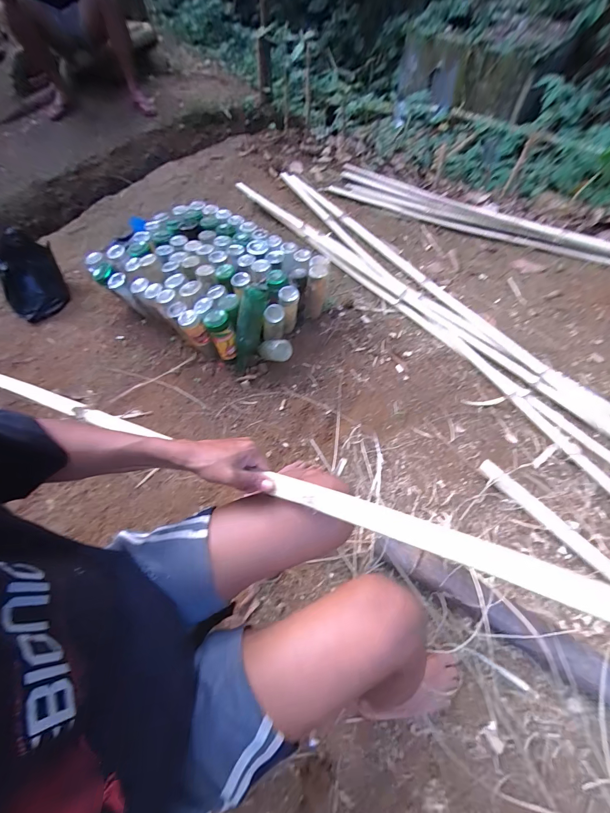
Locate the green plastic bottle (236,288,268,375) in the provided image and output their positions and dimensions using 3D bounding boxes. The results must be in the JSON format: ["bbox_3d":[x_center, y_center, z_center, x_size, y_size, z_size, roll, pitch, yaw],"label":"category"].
[{"bbox_3d":[-0.166,-0.230,0.986,0.079,0.258,0.094,27,36,15],"label":"green plastic bottle"}]

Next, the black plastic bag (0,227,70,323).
[{"bbox_3d":[-1.054,-0.497,1.241,0.258,0.184,0.240,39,69,19],"label":"black plastic bag"}]

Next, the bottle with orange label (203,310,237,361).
[{"bbox_3d":[-0.247,-0.212,0.972,0.072,0.150,0.065,-15,62,-8],"label":"bottle with orange label"}]

